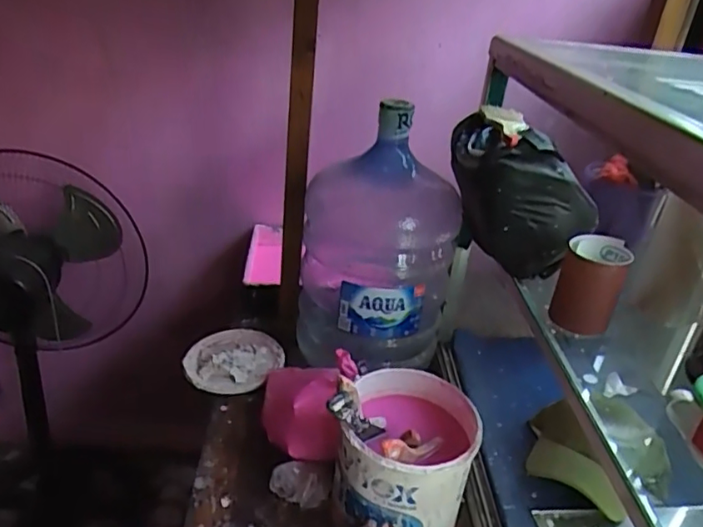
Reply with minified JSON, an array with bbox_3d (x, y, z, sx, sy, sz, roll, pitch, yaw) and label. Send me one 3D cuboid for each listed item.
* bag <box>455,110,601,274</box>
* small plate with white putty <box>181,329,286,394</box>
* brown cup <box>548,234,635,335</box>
[{"bbox_3d":[0.237,-0.106,0.820,0.201,0.176,0.167,10,28,10],"label":"bag"},{"bbox_3d":[-0.215,0.175,1.081,0.169,0.033,0.185,4,28,-2],"label":"small plate with white putty"},{"bbox_3d":[0.287,0.026,0.694,0.074,0.101,0.062,17,30,23],"label":"brown cup"}]

